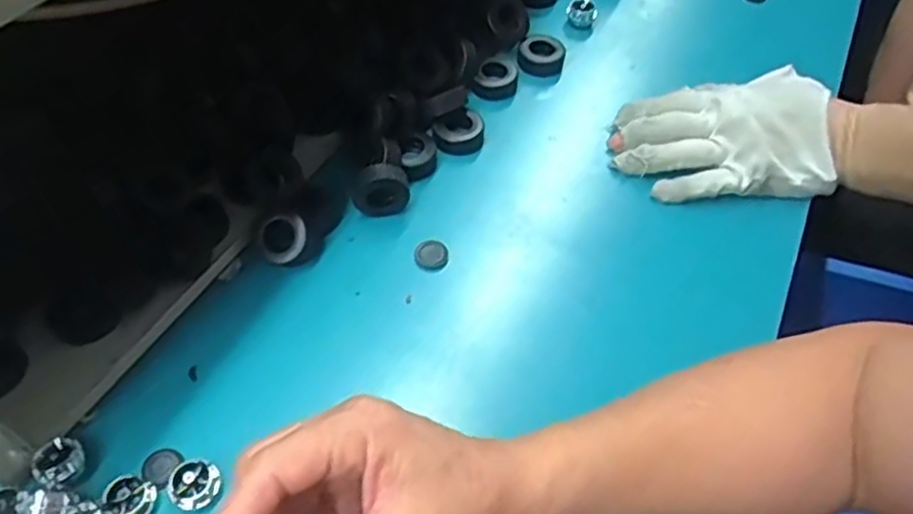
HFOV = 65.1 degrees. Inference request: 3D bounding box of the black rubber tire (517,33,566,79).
[{"bbox_3d":[0.070,-0.166,0.587,0.038,0.019,0.039,7,52,1],"label":"black rubber tire"}]

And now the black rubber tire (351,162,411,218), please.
[{"bbox_3d":[-0.050,-0.043,0.473,0.037,0.037,0.025,-2,53,-6],"label":"black rubber tire"}]

